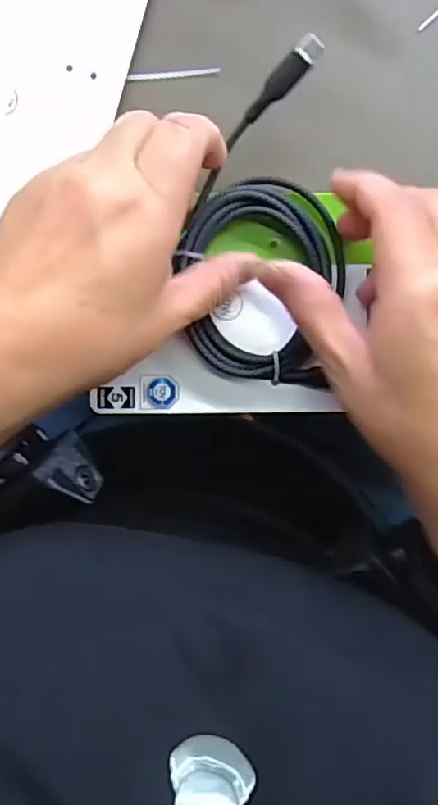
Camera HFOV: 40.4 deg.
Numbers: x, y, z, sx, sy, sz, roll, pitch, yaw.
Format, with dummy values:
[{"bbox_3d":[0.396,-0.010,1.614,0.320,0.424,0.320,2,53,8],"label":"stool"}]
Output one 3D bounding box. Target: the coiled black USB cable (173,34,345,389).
[{"bbox_3d":[0.021,-0.078,0.259,0.071,0.023,0.138,2,94,-2],"label":"coiled black USB cable"}]

